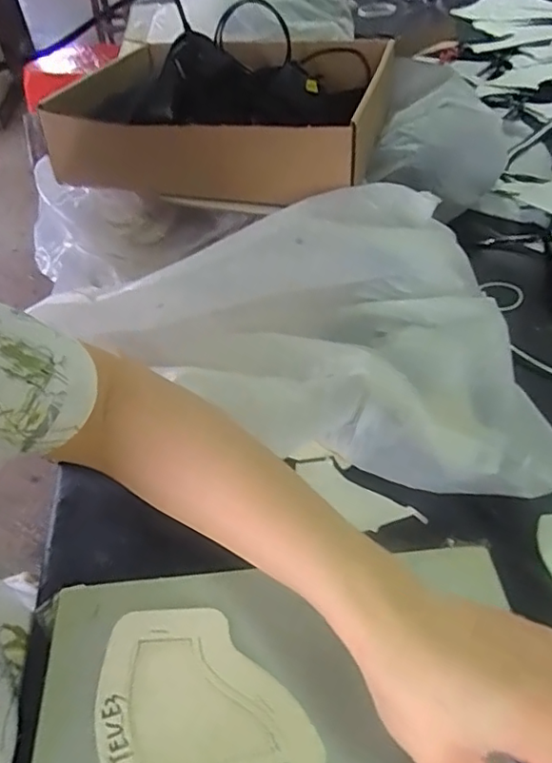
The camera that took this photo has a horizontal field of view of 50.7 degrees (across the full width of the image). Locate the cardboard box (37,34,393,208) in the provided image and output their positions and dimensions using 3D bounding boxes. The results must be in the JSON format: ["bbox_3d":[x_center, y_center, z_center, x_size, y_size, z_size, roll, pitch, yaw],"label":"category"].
[{"bbox_3d":[-0.056,-0.304,0.651,0.329,0.085,0.294,7,47,11],"label":"cardboard box"}]

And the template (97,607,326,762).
[{"bbox_3d":[-0.043,0.181,0.336,0.112,0.004,0.109,-11,46,-8],"label":"template"}]

